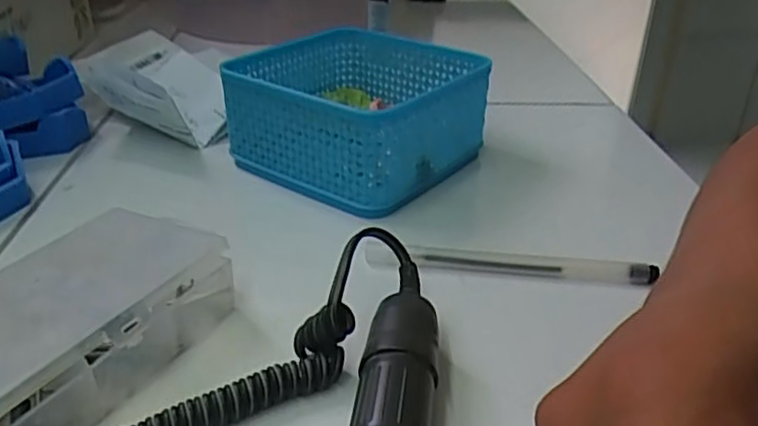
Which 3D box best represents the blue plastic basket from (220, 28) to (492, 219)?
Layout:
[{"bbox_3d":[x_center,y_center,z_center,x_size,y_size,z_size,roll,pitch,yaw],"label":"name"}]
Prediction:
[{"bbox_3d":[-0.012,-0.066,0.422,0.131,0.064,0.132,21,37,31],"label":"blue plastic basket"}]

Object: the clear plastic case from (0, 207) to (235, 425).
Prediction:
[{"bbox_3d":[-0.121,0.043,0.255,0.072,0.037,0.120,16,34,24],"label":"clear plastic case"}]

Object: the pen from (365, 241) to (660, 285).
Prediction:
[{"bbox_3d":[0.064,0.026,0.323,0.139,0.011,0.010,4,31,5],"label":"pen"}]

